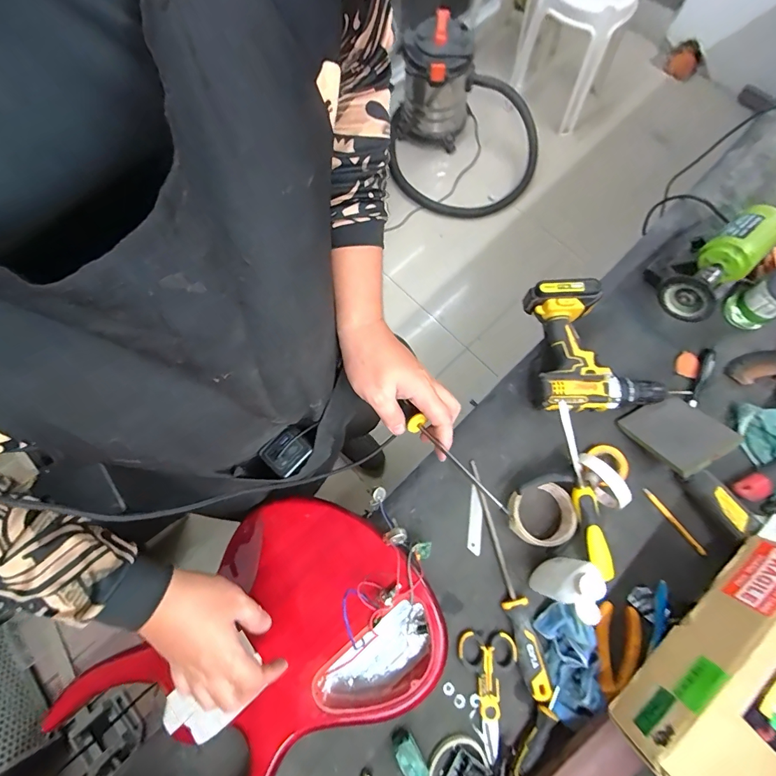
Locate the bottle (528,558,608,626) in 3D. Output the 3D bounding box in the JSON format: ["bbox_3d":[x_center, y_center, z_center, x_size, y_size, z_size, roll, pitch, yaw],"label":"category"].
[{"bbox_3d":[0.220,0.242,0.506,0.034,0.135,0.057,35,74,11],"label":"bottle"}]

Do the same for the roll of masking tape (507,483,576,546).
[{"bbox_3d":[0.219,0.185,0.589,0.089,0.034,0.079,-13,71,-5],"label":"roll of masking tape"}]

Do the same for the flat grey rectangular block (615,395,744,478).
[{"bbox_3d":[0.425,0.064,0.599,0.101,0.015,0.115,-27,41,-1],"label":"flat grey rectangular block"}]

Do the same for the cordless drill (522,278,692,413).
[{"bbox_3d":[0.325,-0.067,0.658,0.204,0.073,0.211,-8,71,-3],"label":"cordless drill"}]

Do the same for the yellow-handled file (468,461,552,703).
[{"bbox_3d":[0.164,0.257,0.576,0.029,0.017,0.307,-11,71,-4],"label":"yellow-handled file"}]

